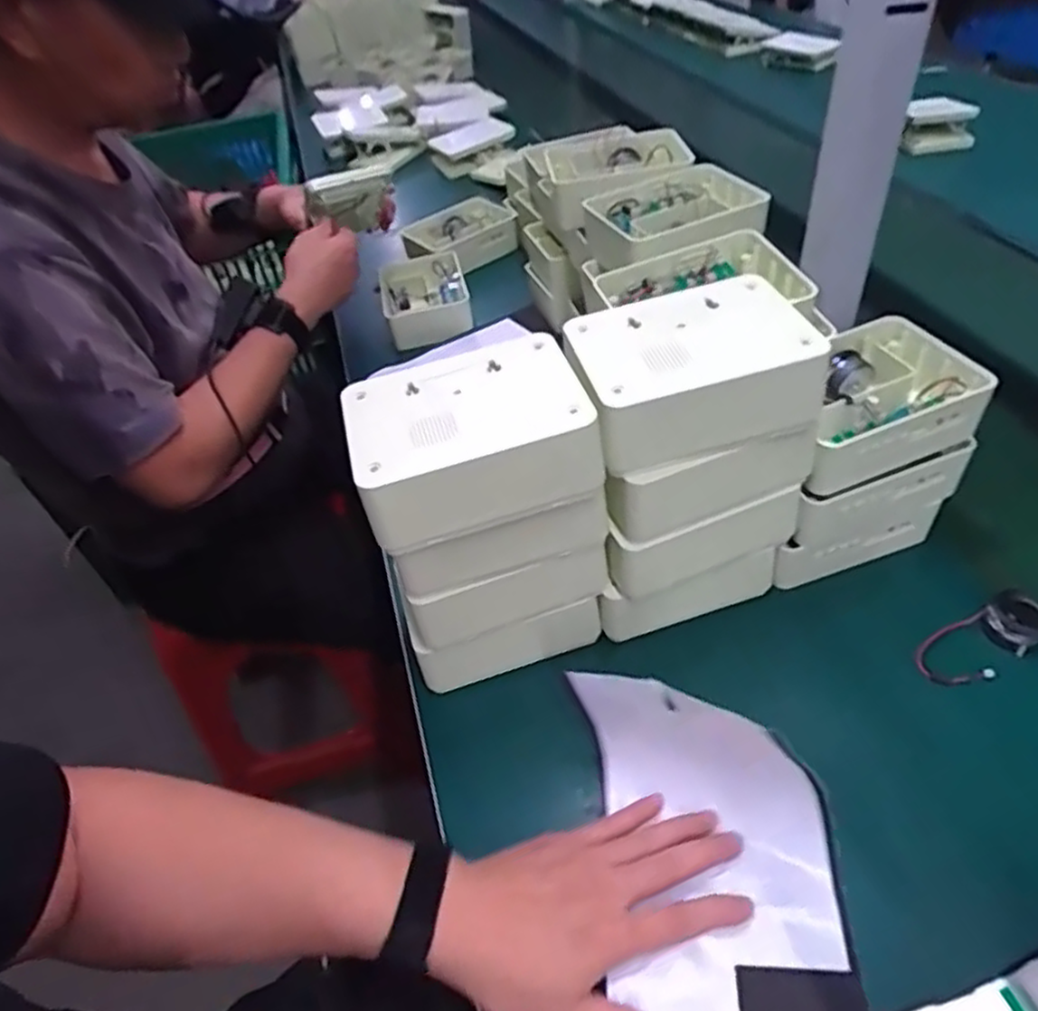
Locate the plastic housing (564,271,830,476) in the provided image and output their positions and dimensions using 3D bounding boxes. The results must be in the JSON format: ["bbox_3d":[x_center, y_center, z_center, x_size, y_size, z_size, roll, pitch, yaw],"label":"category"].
[{"bbox_3d":[0.107,-0.088,0.456,0.136,0.057,0.102,-12,44,-3],"label":"plastic housing"}]

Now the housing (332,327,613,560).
[{"bbox_3d":[-0.032,-0.044,0.437,0.136,0.058,0.101,-16,44,-7],"label":"housing"}]

